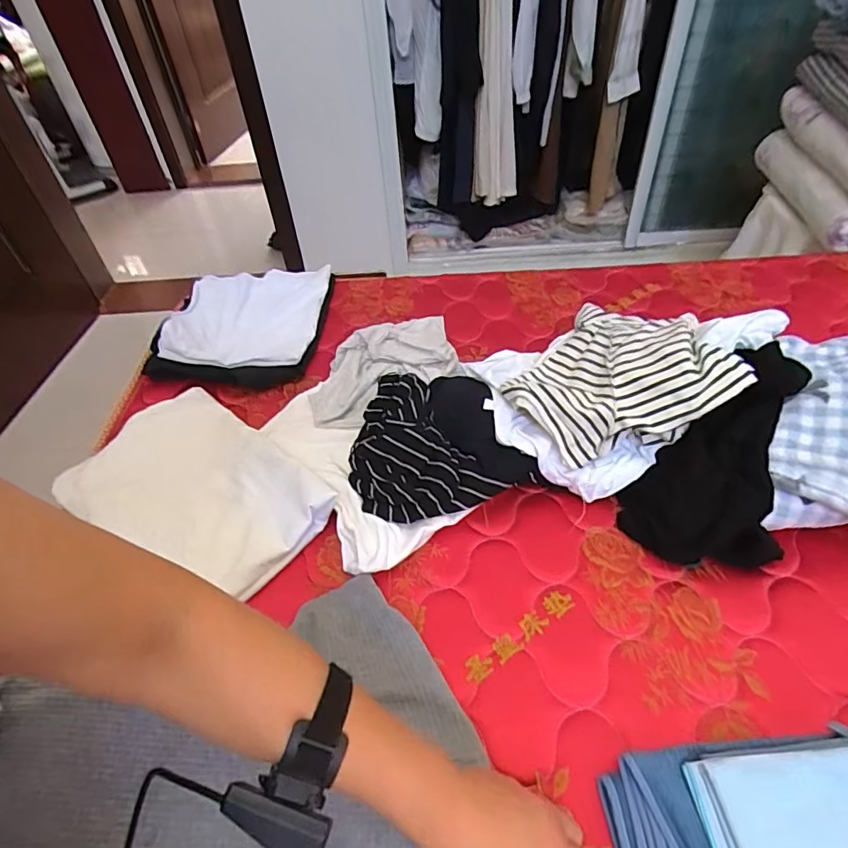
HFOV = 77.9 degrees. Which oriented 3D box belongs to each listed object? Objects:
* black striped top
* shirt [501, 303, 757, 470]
[{"bbox_3d":[0.008,0.024,0.679,0.212,0.088,0.193,-18,48,-12],"label":"black striped top"},{"bbox_3d":[0.237,-0.055,0.647,0.211,0.094,0.230,-3,46,3],"label":"shirt"}]

